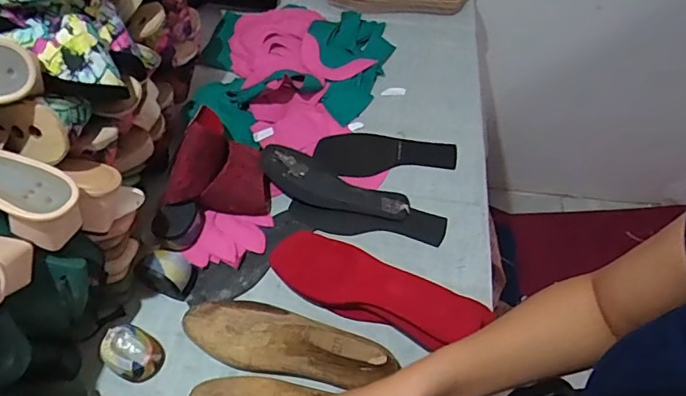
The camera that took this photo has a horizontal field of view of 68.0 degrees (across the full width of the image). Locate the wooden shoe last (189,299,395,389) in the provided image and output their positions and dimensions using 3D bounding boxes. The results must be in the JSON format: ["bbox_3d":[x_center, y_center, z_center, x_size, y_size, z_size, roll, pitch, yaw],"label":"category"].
[{"bbox_3d":[-0.063,0.150,0.551,0.235,0.070,0.073,7,53,21],"label":"wooden shoe last"}]

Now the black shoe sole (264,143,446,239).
[{"bbox_3d":[-0.014,-0.017,0.696,0.211,0.019,0.070,20,56,14],"label":"black shoe sole"}]

